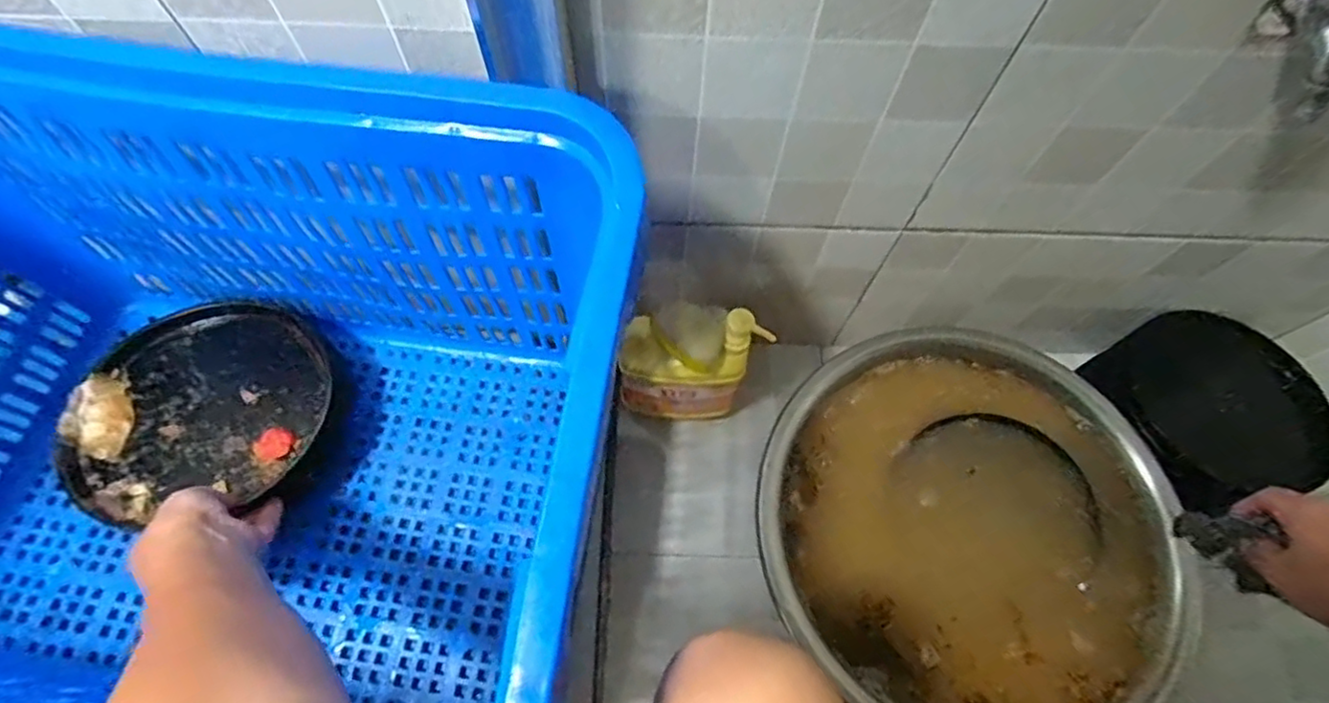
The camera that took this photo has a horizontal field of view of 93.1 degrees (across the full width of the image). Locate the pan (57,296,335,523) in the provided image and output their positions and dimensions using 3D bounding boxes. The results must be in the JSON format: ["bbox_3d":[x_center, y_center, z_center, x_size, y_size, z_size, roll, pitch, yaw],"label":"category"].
[{"bbox_3d":[-0.444,0.047,0.599,0.221,0.028,0.202,1,70,-2],"label":"pan"}]

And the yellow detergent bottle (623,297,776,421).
[{"bbox_3d":[0.026,0.016,0.734,0.158,0.215,0.065,-2,67,-3],"label":"yellow detergent bottle"}]

